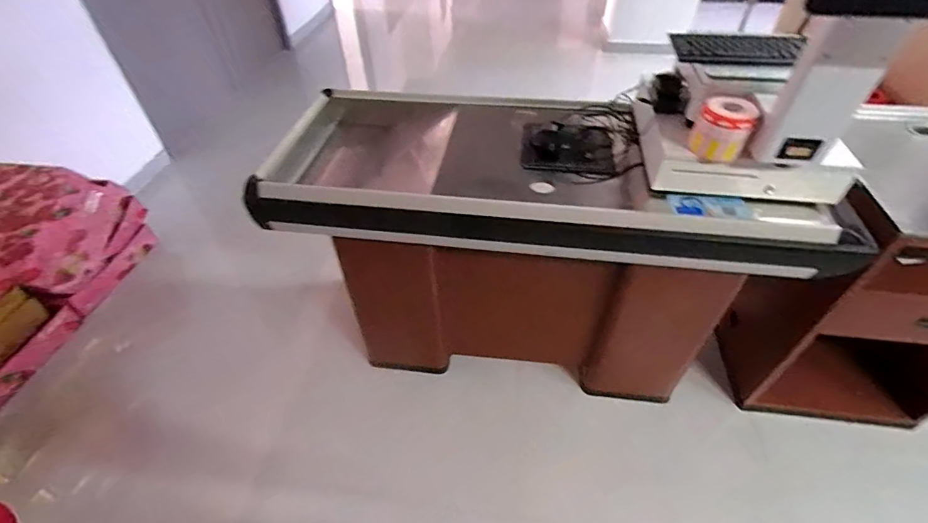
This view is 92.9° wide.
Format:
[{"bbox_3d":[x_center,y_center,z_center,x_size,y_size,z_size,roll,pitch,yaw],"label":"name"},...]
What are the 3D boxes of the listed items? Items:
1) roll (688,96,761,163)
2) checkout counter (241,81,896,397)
[{"bbox_3d":[0.571,-0.292,0.975,0.114,0.105,0.097,27,52,25],"label":"roll"},{"bbox_3d":[0.180,-0.062,1.509,1.438,0.806,0.641,4,46,6],"label":"checkout counter"}]

